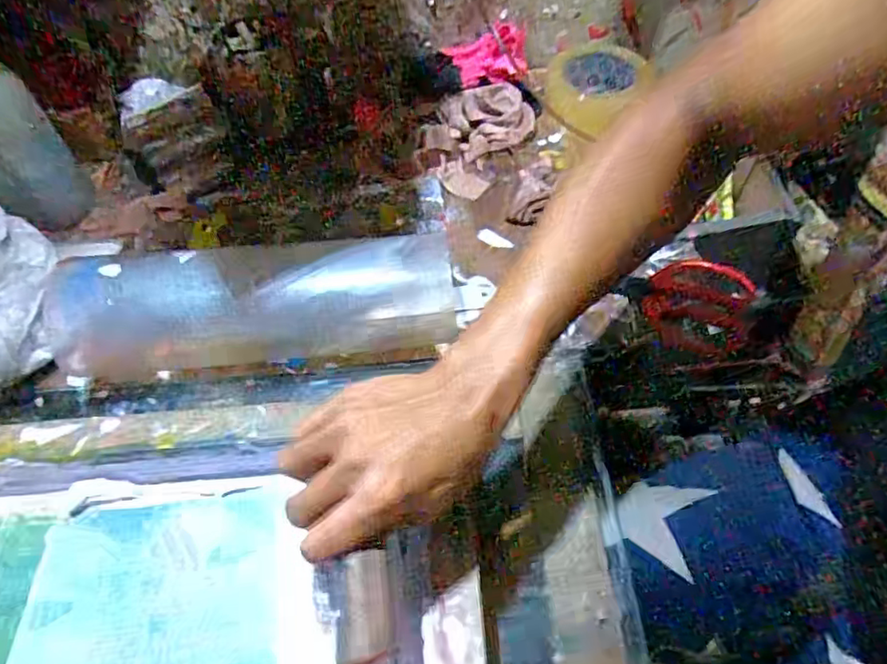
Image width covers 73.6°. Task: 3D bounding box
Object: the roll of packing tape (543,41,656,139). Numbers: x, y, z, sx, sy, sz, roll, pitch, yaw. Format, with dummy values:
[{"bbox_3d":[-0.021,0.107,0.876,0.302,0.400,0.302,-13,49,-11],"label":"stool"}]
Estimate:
[{"bbox_3d":[0.161,-0.266,0.649,0.102,0.063,0.109,-2,56,3],"label":"roll of packing tape"}]

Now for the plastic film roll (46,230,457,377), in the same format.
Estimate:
[{"bbox_3d":[-0.155,-0.026,0.485,0.325,0.080,0.083,-7,55,-2],"label":"plastic film roll"}]

